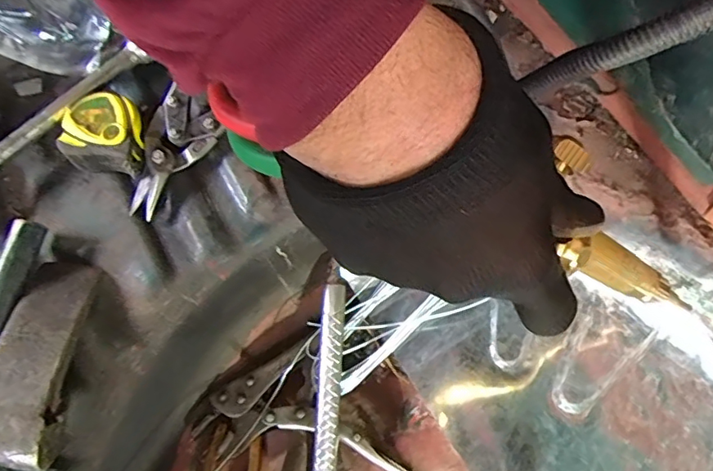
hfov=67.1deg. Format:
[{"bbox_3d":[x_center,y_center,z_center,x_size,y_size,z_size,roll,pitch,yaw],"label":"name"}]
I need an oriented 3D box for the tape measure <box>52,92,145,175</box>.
[{"bbox_3d":[-0.222,-0.089,0.478,0.070,0.046,0.064,9,67,5],"label":"tape measure"}]

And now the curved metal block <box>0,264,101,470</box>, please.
[{"bbox_3d":[-0.246,0.092,0.408,0.057,0.038,0.152,3,67,2],"label":"curved metal block"}]

